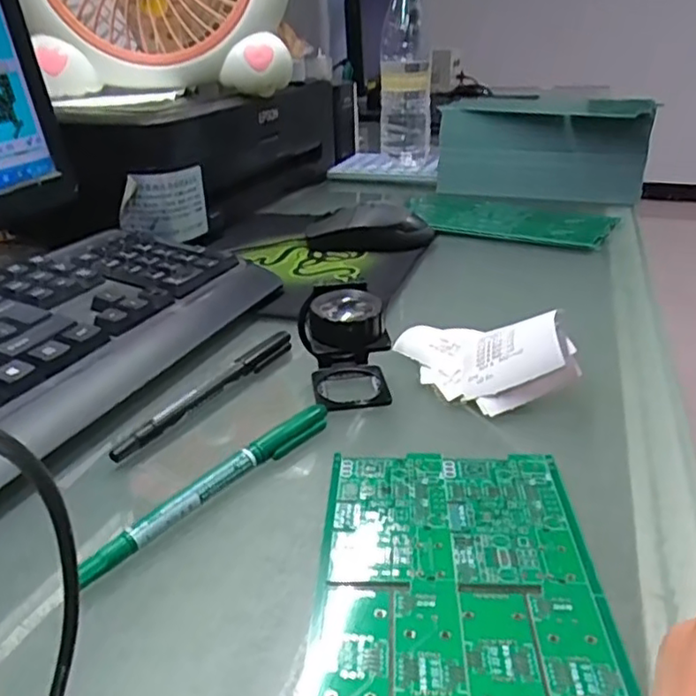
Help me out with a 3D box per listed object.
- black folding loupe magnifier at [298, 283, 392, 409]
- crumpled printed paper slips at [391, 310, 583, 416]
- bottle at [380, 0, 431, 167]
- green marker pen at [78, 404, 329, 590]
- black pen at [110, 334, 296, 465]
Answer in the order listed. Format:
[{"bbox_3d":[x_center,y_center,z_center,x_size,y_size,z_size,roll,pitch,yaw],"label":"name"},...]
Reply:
[{"bbox_3d":[0.000,-0.003,0.350,0.045,0.054,0.050,-3,27,-3],"label":"black folding loupe magnifier"},{"bbox_3d":[0.074,0.002,0.363,0.064,0.039,0.116,-26,24,-39],"label":"crumpled printed paper slips"},{"bbox_3d":[0.073,-0.341,0.797,0.066,0.215,0.063,0,27,5],"label":"bottle"},{"bbox_3d":[-0.055,0.058,0.280,0.011,0.012,0.134,18,33,33],"label":"green marker pen"},{"bbox_3d":[-0.074,0.022,0.354,0.010,0.009,0.142,13,31,27],"label":"black pen"}]

